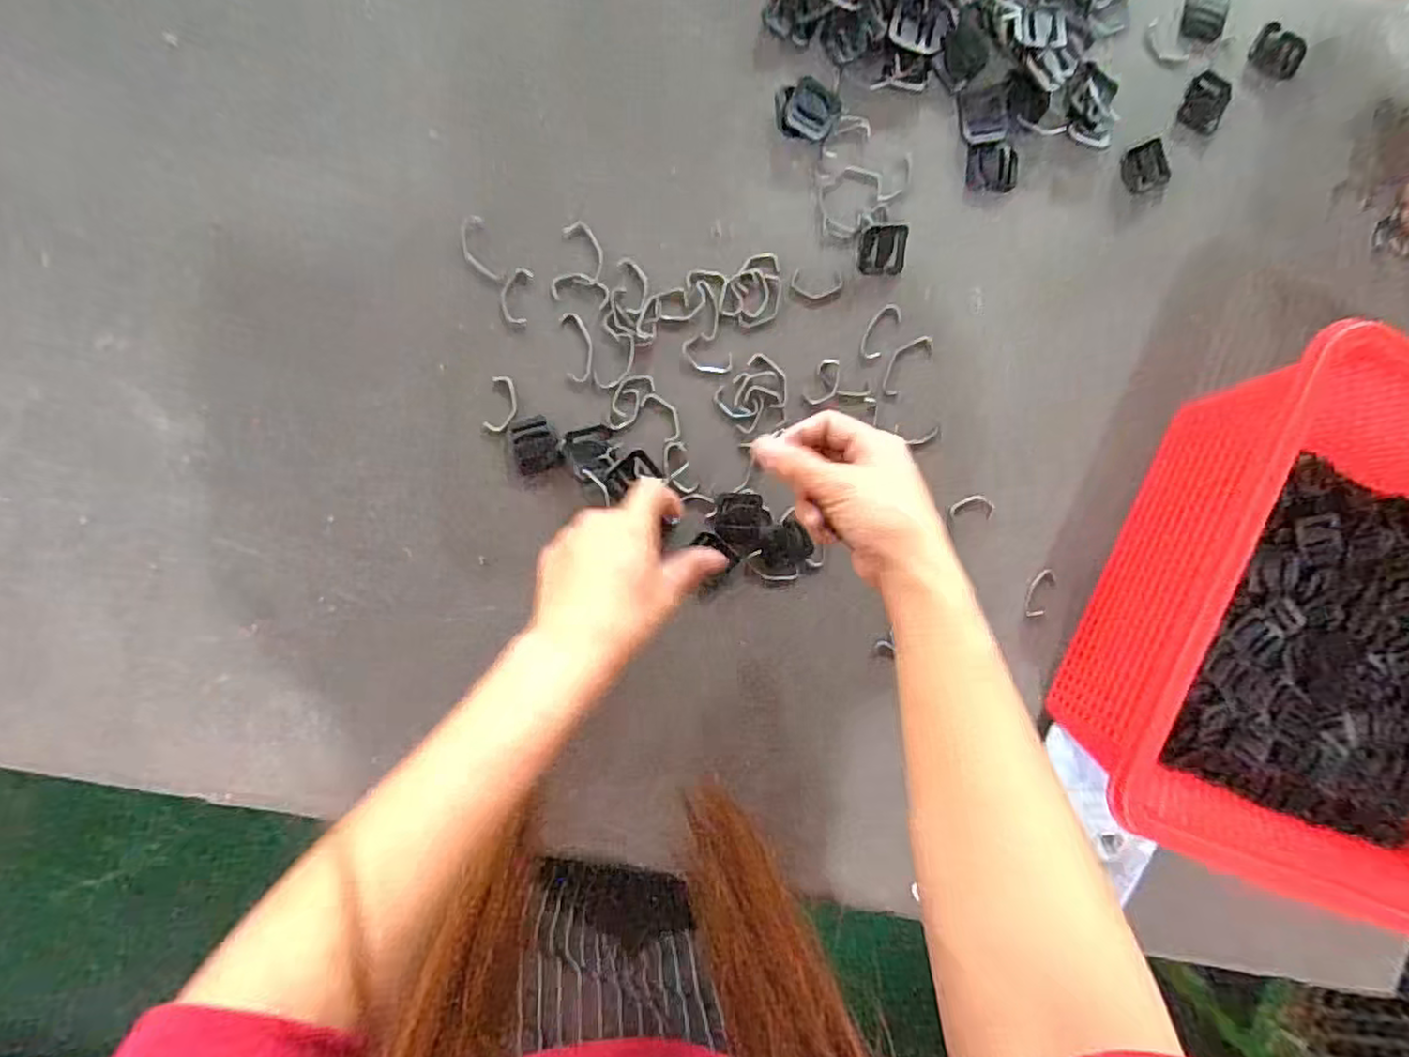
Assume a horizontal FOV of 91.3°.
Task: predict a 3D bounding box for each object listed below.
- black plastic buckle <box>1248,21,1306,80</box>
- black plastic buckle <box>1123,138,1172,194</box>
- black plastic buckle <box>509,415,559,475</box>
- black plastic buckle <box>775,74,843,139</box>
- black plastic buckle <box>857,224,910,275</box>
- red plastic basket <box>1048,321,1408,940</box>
[{"bbox_3d":[0.392,-0.325,0.471,0.035,0.007,0.030,35,92,-9],"label":"black plastic buckle"},{"bbox_3d":[0.300,-0.246,0.468,0.036,0.006,0.030,-24,99,-4],"label":"black plastic buckle"},{"bbox_3d":[-0.108,-0.053,0.438,0.027,0.004,0.034,-12,98,-5],"label":"black plastic buckle"},{"bbox_3d":[0.065,-0.265,0.433,0.039,0.007,0.036,16,95,-8],"label":"black plastic buckle"},{"bbox_3d":[0.117,-0.181,0.449,0.033,0.007,0.030,0,97,-7],"label":"black plastic buckle"},{"bbox_3d":[0.452,0.084,0.463,0.372,0.128,0.295,22,94,-9],"label":"red plastic basket"}]

